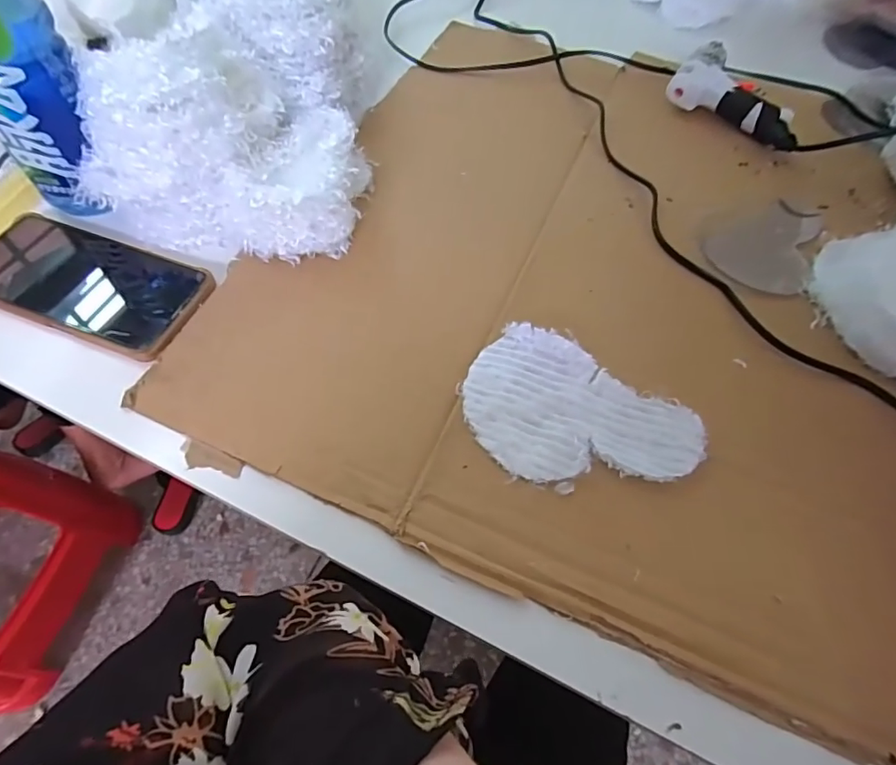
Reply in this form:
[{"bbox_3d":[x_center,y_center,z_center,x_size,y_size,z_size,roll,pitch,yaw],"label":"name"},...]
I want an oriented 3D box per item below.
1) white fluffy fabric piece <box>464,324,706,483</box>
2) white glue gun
[{"bbox_3d":[0.076,0.023,0.309,0.139,0.019,0.087,29,63,15],"label":"white fluffy fabric piece"},{"bbox_3d":[0.273,-0.266,0.472,0.119,0.030,0.098,34,64,17],"label":"white glue gun"}]

